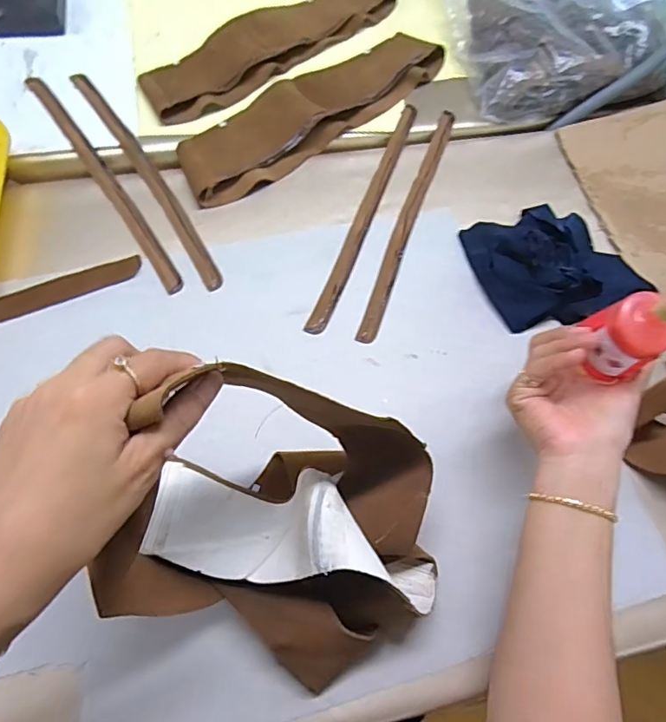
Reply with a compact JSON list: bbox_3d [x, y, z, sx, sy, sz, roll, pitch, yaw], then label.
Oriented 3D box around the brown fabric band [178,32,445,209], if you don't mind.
[{"bbox_3d":[-0.019,-0.289,0.584,0.351,0.023,0.095,-39,74,-18],"label":"brown fabric band"}]

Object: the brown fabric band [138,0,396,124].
[{"bbox_3d":[-0.076,-0.392,0.622,0.348,0.014,0.105,-42,75,-18],"label":"brown fabric band"}]

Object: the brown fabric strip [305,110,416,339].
[{"bbox_3d":[0.038,-0.161,0.544,0.019,0.006,0.318,20,67,5],"label":"brown fabric strip"}]

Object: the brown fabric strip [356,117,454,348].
[{"bbox_3d":[0.081,-0.154,0.546,0.020,0.006,0.318,19,67,5],"label":"brown fabric strip"}]

